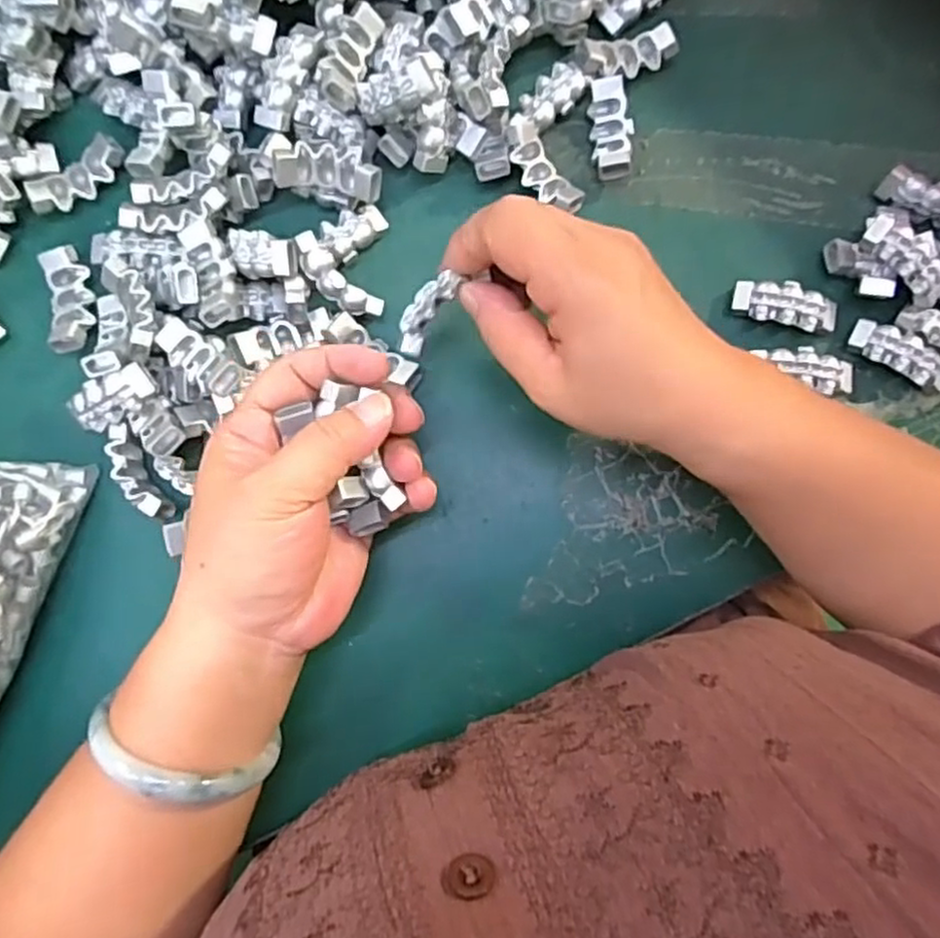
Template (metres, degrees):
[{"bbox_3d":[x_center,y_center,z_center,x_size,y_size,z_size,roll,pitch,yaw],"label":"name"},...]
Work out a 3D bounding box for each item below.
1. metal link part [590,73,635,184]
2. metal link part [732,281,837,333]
[{"bbox_3d":[0.068,-0.162,0.337,0.017,0.014,0.048,-4,84,-3],"label":"metal link part"},{"bbox_3d":[0.148,-0.076,0.330,0.049,0.012,0.019,17,84,-1],"label":"metal link part"}]

